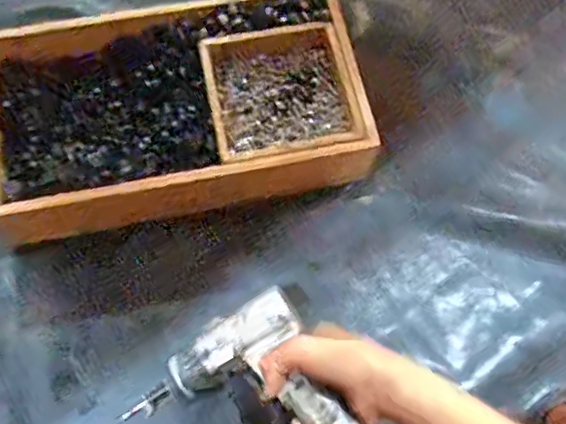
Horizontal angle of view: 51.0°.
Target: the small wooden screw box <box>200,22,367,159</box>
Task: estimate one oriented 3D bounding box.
[{"bbox_3d":[-0.001,-0.116,0.594,0.144,0.041,0.140,-12,72,-6],"label":"small wooden screw box"}]

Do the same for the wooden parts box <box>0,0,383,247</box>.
[{"bbox_3d":[-0.106,-0.104,0.604,0.367,0.071,0.206,-11,71,-6],"label":"wooden parts box"}]

